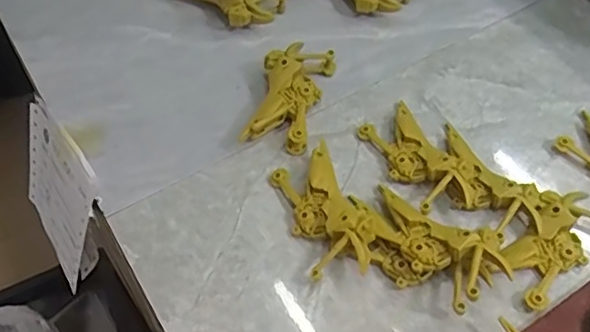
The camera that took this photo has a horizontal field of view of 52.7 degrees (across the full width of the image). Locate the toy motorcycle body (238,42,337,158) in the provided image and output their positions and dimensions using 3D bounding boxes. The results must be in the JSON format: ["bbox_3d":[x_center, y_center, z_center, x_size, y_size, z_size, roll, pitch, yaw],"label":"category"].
[{"bbox_3d":[-0.004,-0.057,0.466,0.049,0.027,0.101,13,55,11],"label":"toy motorcycle body"}]

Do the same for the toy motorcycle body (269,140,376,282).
[{"bbox_3d":[0.018,0.030,0.401,0.045,0.023,0.097,-17,55,-11],"label":"toy motorcycle body"}]

